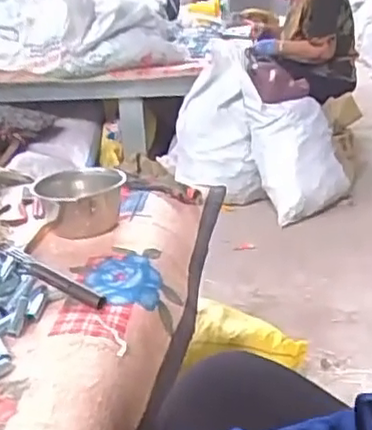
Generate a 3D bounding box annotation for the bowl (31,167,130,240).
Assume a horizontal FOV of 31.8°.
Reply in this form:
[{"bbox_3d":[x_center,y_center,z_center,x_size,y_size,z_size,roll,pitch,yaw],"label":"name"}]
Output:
[{"bbox_3d":[-0.138,-0.014,0.864,0.112,0.064,0.126,-4,20,-3],"label":"bowl"}]

